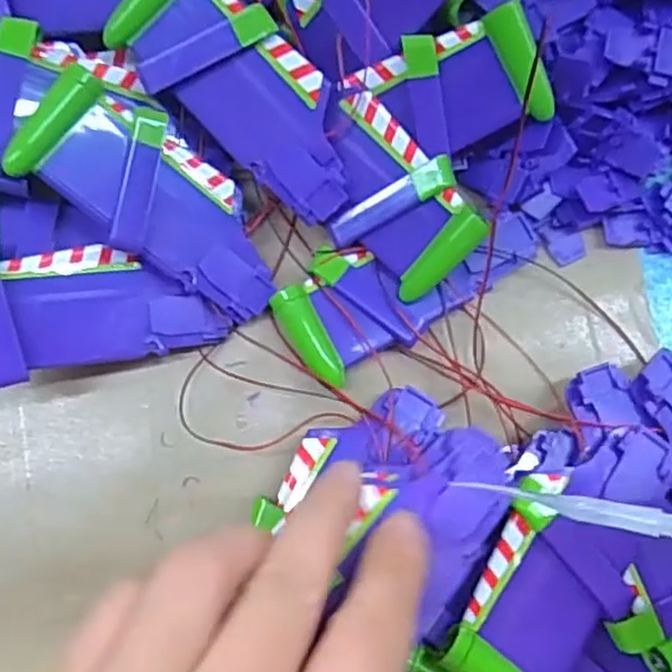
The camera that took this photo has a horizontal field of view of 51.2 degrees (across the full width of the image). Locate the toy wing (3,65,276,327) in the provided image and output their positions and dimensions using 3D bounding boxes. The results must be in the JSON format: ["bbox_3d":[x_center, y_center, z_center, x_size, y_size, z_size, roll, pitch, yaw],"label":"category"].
[{"bbox_3d":[-0.054,-0.042,0.223,0.089,0.010,0.040,42,82,-23],"label":"toy wing"}]

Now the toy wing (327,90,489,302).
[{"bbox_3d":[0.018,-0.046,0.231,0.062,0.015,0.041,50,126,16],"label":"toy wing"}]

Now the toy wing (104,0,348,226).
[{"bbox_3d":[-0.029,-0.077,0.223,0.091,0.006,0.040,42,113,-11],"label":"toy wing"}]

